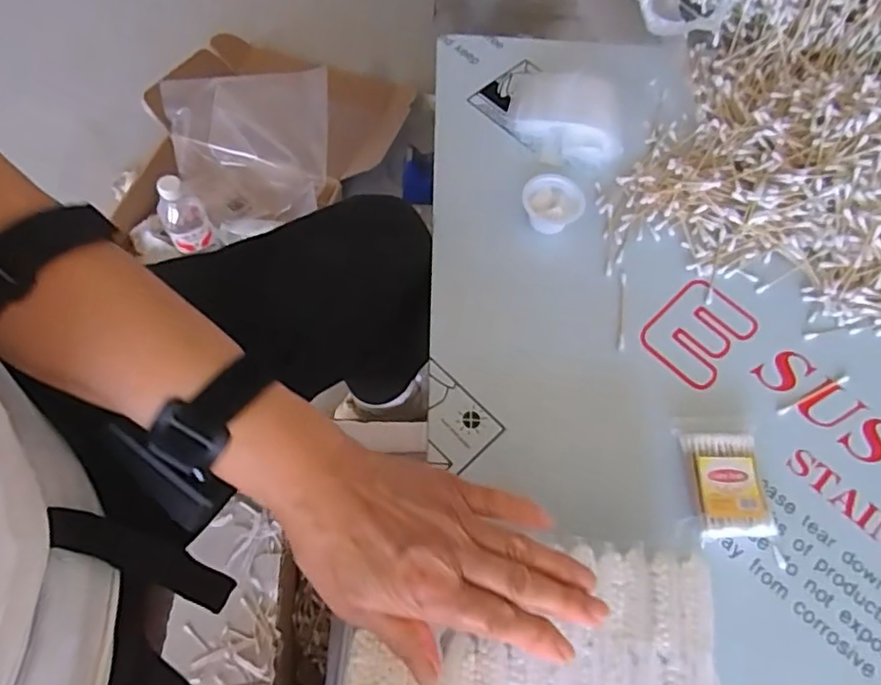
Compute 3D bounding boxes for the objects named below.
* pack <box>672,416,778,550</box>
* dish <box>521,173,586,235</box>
[{"bbox_3d":[0.209,0.101,0.457,0.055,0.020,0.089,-2,64,-5],"label":"pack"},{"bbox_3d":[0.099,-0.123,0.552,0.053,0.030,0.051,1,64,-3],"label":"dish"}]

